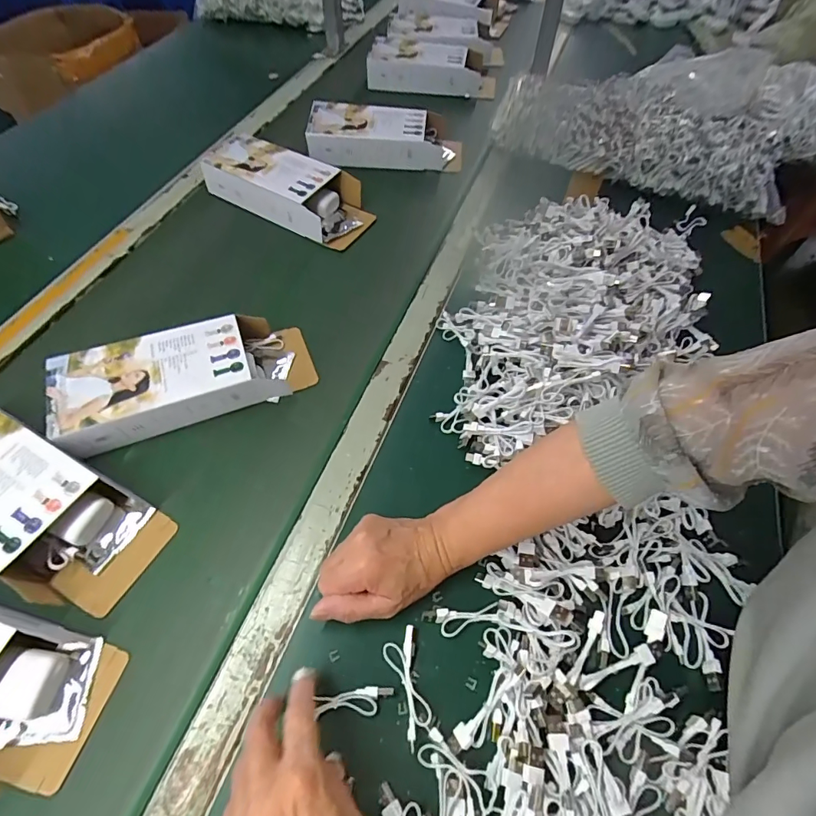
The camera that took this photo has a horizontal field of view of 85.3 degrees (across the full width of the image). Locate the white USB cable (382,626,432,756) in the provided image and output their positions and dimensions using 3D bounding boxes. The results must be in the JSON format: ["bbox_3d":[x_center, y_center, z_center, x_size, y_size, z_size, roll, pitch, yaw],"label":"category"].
[{"bbox_3d":[0.000,0.216,0.346,0.026,0.017,0.078,-11,58,-8],"label":"white USB cable"}]

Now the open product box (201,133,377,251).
[{"bbox_3d":[-0.176,-0.333,0.668,0.258,0.055,0.110,31,62,9],"label":"open product box"}]

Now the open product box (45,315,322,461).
[{"bbox_3d":[-0.235,-0.035,0.481,0.252,0.055,0.097,-18,66,-16],"label":"open product box"}]

